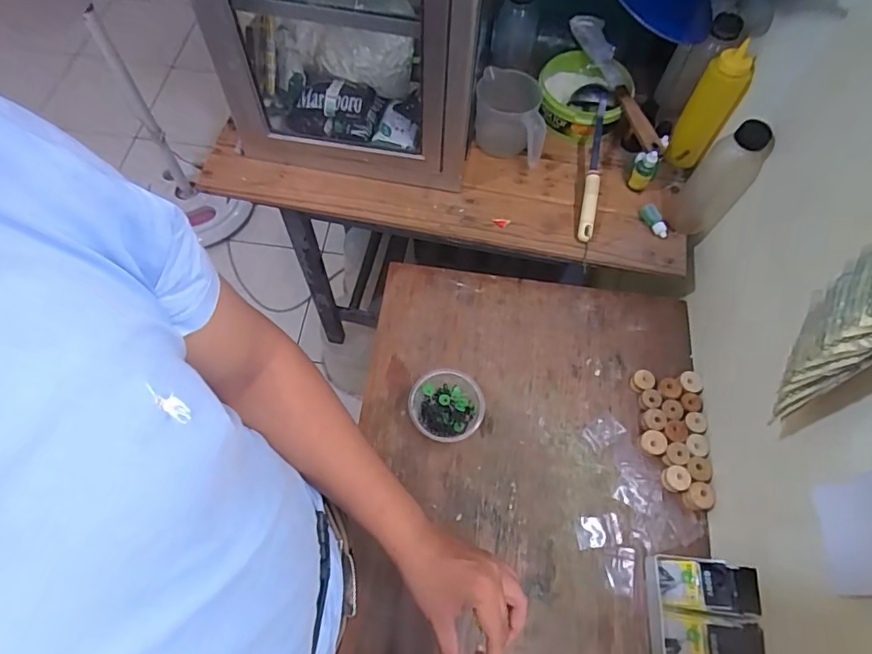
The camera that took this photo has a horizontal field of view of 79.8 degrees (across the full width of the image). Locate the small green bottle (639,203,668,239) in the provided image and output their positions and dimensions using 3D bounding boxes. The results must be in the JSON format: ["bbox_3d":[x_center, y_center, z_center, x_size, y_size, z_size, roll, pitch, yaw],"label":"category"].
[{"bbox_3d":[0.344,-0.168,0.822,0.027,0.019,0.061,-20,67,-12],"label":"small green bottle"}]

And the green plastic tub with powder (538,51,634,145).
[{"bbox_3d":[0.247,-0.390,0.892,0.146,0.079,0.135,1,64,-2],"label":"green plastic tub with powder"}]

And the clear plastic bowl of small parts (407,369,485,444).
[{"bbox_3d":[0.015,0.117,0.744,0.100,0.057,0.101,1,64,-2],"label":"clear plastic bowl of small parts"}]

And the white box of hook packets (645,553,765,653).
[{"bbox_3d":[0.316,0.350,0.622,0.094,0.085,0.137,6,64,0],"label":"white box of hook packets"}]

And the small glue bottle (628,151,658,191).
[{"bbox_3d":[0.328,-0.249,0.830,0.036,0.077,0.033,29,66,11],"label":"small glue bottle"}]

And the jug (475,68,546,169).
[{"bbox_3d":[0.120,-0.340,0.848,0.118,0.096,0.101,11,64,3],"label":"jug"}]

